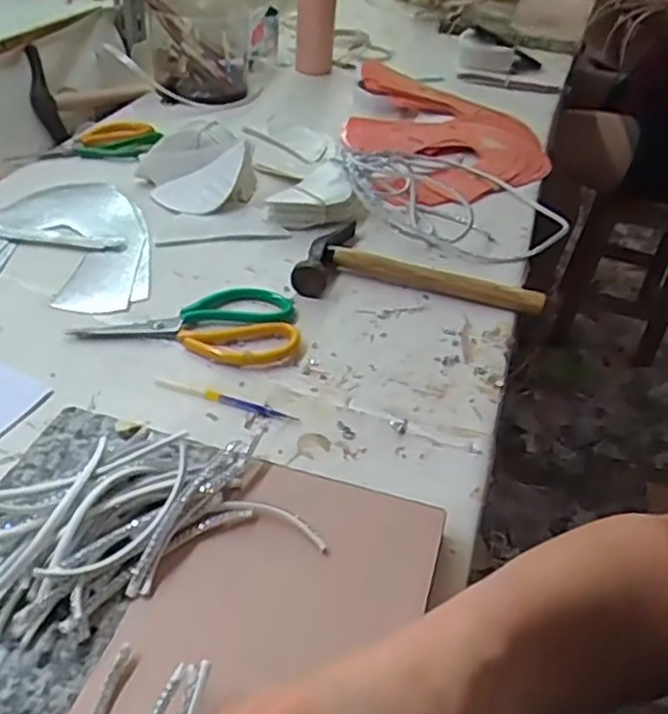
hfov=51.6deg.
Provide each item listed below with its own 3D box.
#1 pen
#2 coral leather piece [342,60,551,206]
[{"bbox_3d":[-0.085,0.032,0.541,0.117,0.004,0.010,16,40,11],"label":"pen"},{"bbox_3d":[0.156,-0.308,0.956,0.282,0.048,0.412,2,40,-6],"label":"coral leather piece"}]

